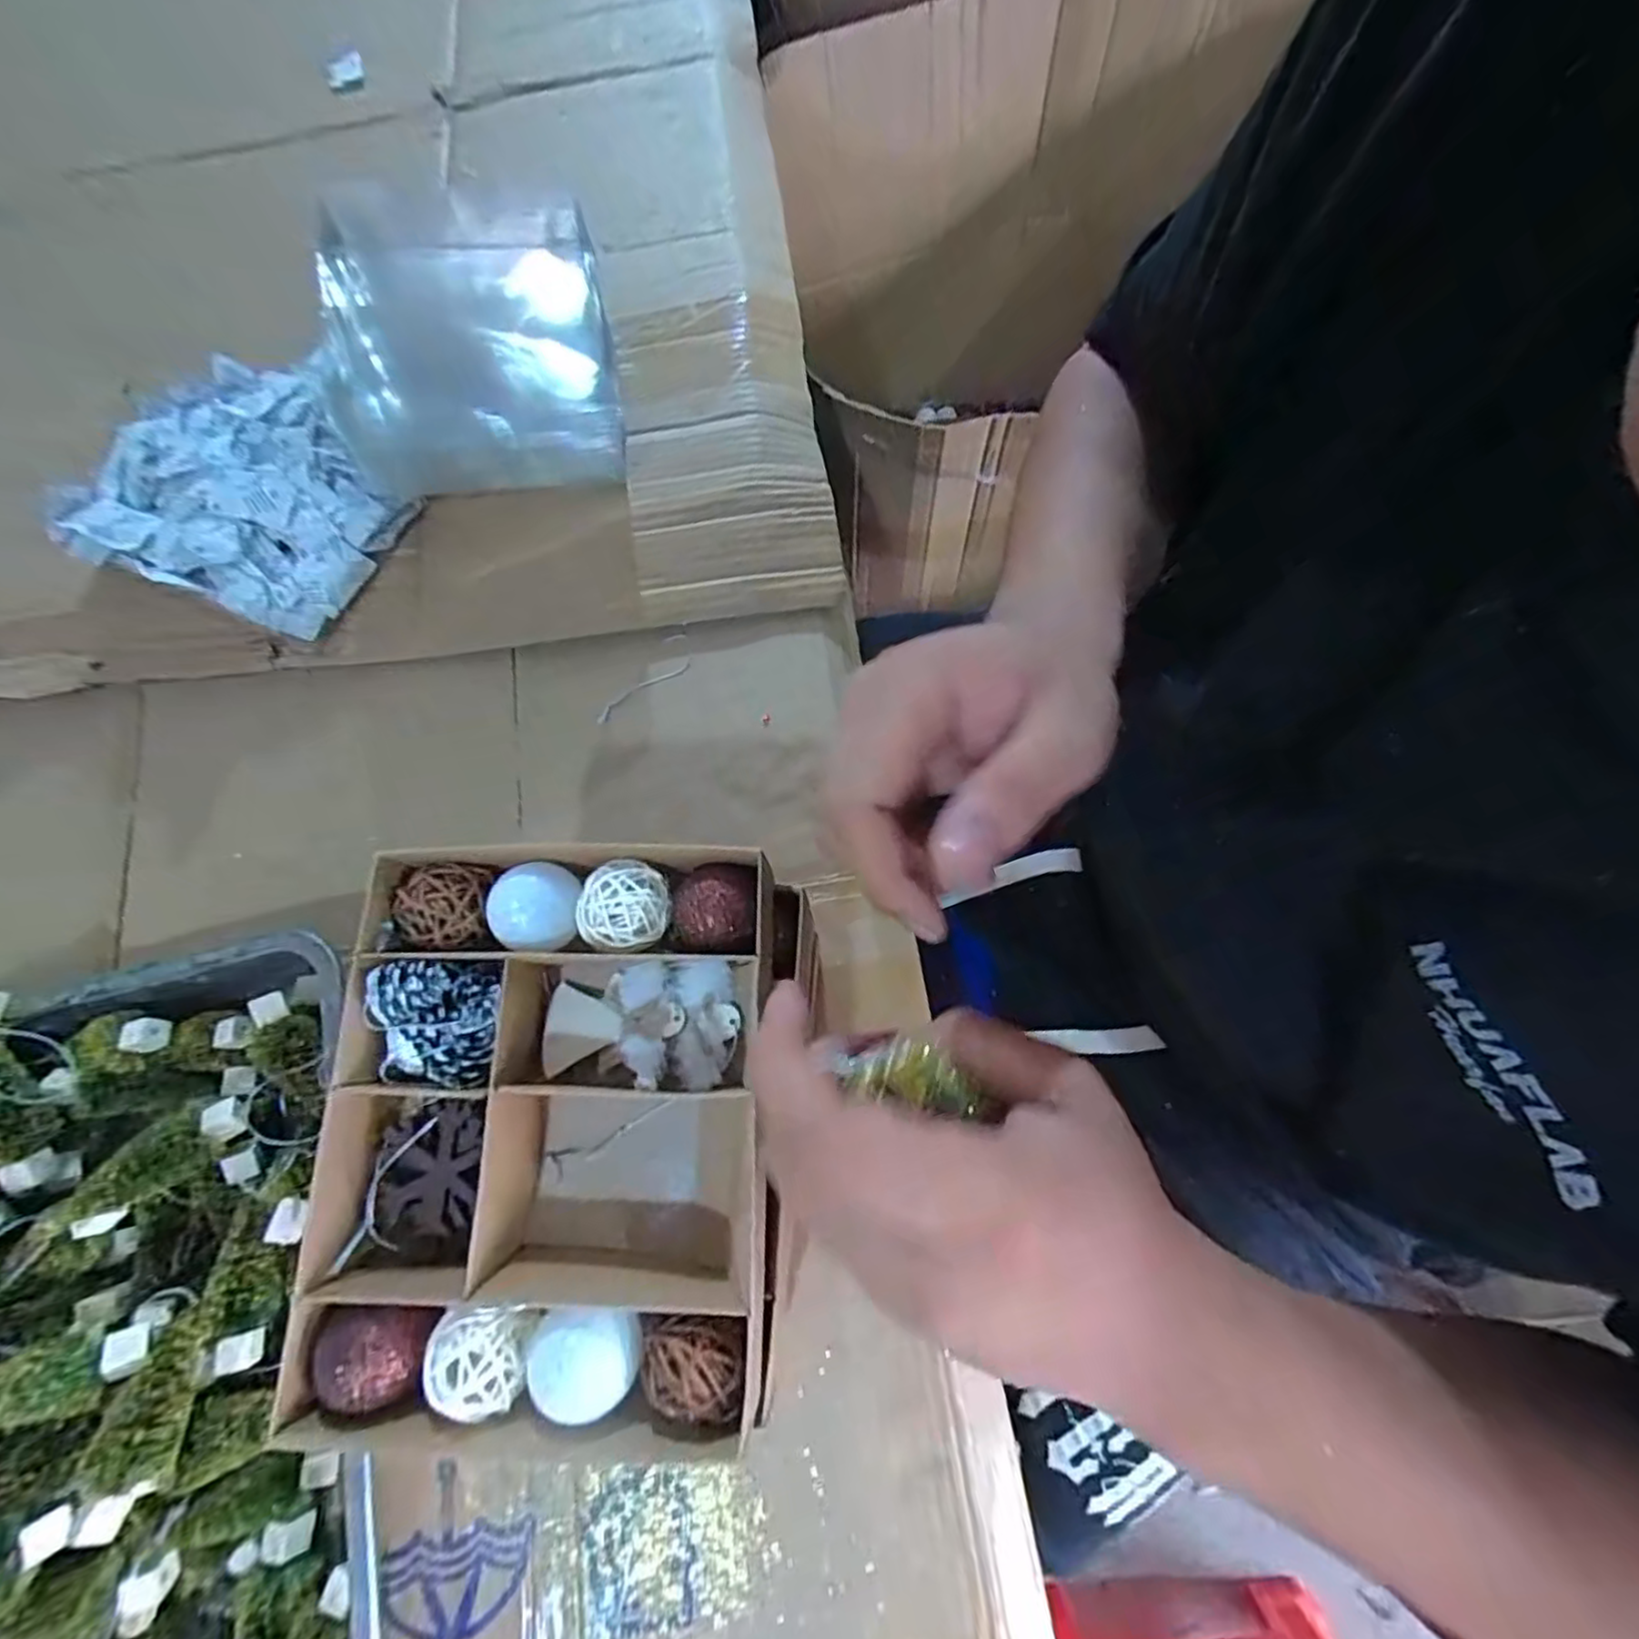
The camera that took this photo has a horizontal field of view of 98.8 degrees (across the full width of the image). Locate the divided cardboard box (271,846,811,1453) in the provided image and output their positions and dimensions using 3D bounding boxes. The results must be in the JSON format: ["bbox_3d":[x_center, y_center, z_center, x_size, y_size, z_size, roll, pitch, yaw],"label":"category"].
[{"bbox_3d":[-0.101,0.116,0.279,0.178,0.043,0.205,0,72,4],"label":"divided cardboard box"}]

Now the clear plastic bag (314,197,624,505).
[{"bbox_3d":[-0.249,-0.337,0.510,0.184,0.085,0.228,-13,72,-3],"label":"clear plastic bag"}]

